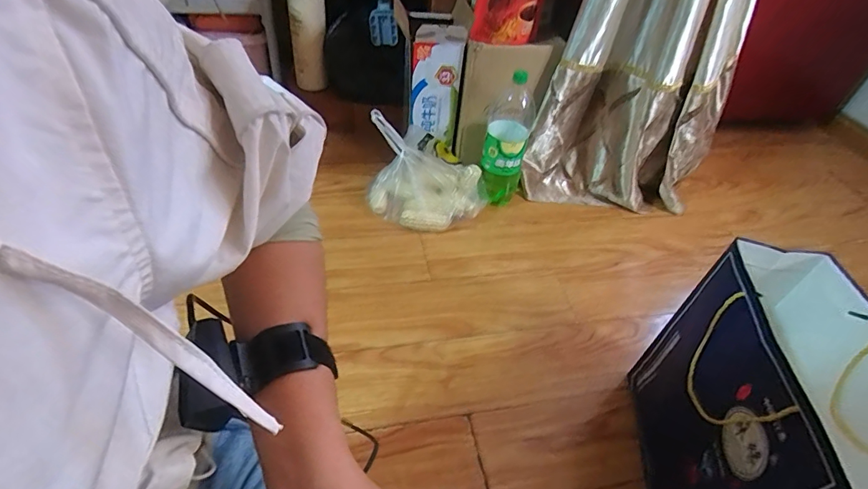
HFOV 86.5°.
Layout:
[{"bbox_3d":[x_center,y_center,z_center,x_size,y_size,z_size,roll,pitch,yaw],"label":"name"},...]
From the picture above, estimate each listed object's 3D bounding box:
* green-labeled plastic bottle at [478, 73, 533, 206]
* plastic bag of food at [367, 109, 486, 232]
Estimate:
[{"bbox_3d":[0.168,-0.233,1.090,0.102,0.325,0.107,11,45,4],"label":"green-labeled plastic bottle"},{"bbox_3d":[-0.028,-0.155,1.084,0.262,0.190,0.175,27,48,18],"label":"plastic bag of food"}]

